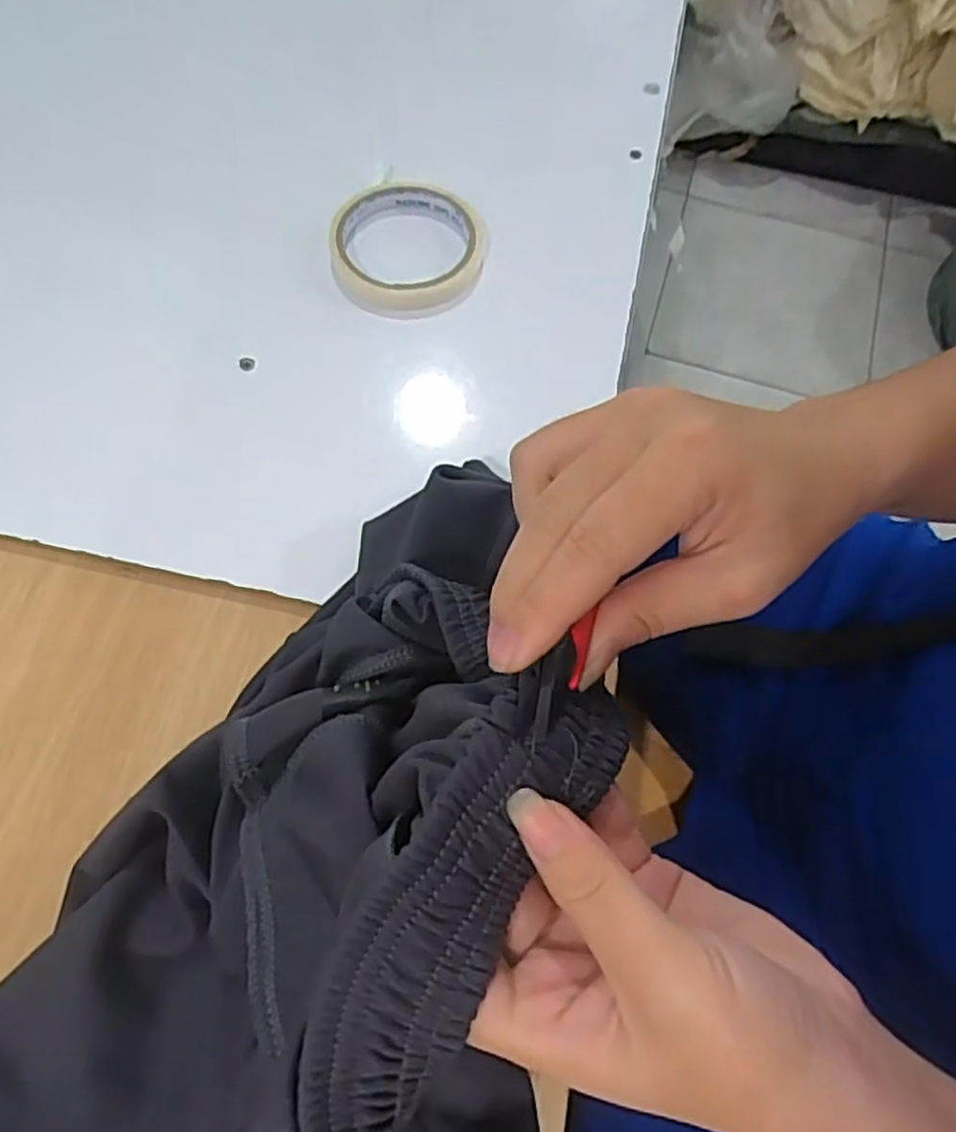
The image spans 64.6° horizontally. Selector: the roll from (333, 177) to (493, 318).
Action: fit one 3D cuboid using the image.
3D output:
[{"bbox_3d":[-0.042,-0.199,0.471,0.091,0.022,0.092,1,67,-2],"label":"roll"}]

